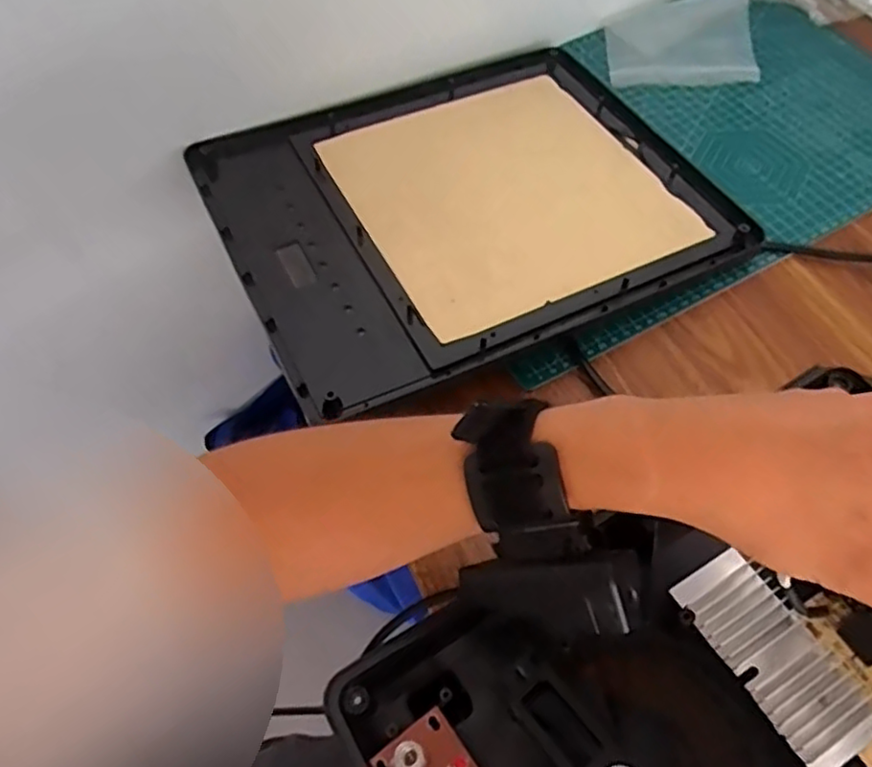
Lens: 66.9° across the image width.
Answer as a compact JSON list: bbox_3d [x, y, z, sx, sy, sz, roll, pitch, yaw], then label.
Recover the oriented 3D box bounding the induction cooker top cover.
[{"bbox_3d":[0.021,-0.141,0.494,0.341,0.019,0.286,-21,61,-13],"label":"induction cooker top cover"}]

